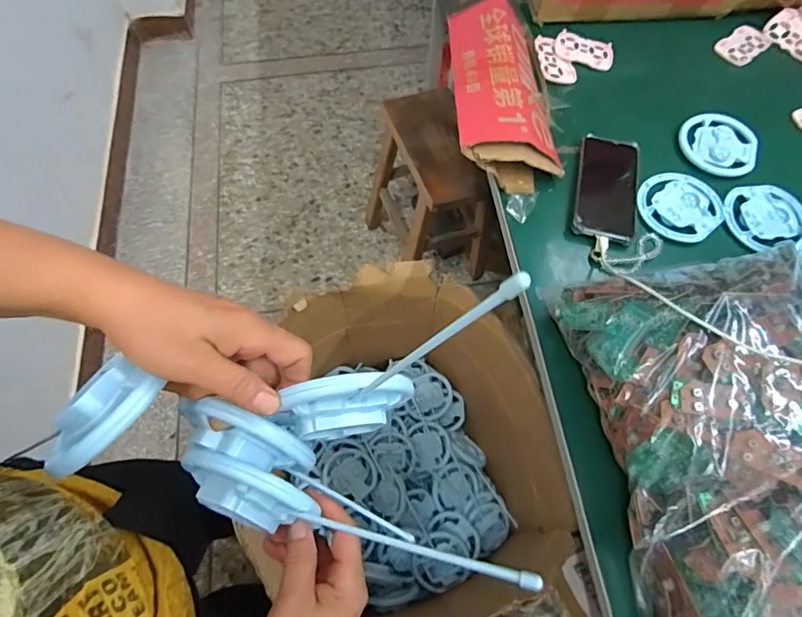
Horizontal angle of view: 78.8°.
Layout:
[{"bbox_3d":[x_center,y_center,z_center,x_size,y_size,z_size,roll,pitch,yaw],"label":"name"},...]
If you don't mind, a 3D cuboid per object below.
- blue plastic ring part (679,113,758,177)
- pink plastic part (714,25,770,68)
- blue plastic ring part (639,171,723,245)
[{"bbox_3d":[0.440,-0.230,0.678,0.098,0.008,0.108,22,67,9],"label":"blue plastic ring part"},{"bbox_3d":[0.541,-0.417,0.777,0.079,0.012,0.056,-34,70,-15],"label":"pink plastic part"},{"bbox_3d":[0.363,-0.135,0.636,0.114,0.006,0.100,-35,70,-16],"label":"blue plastic ring part"}]

